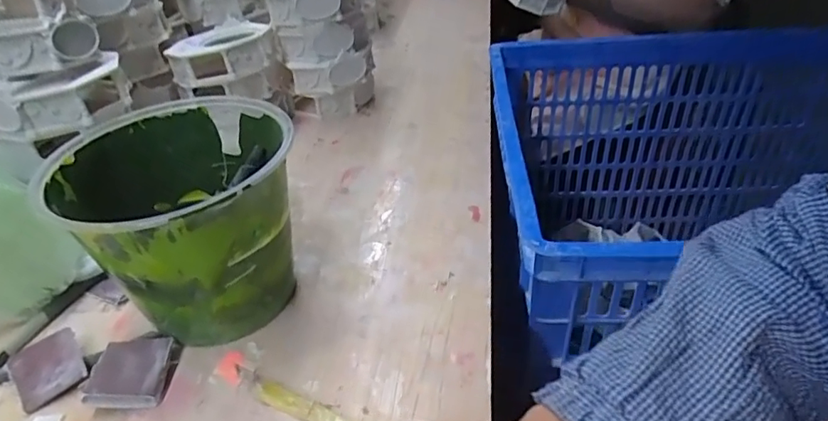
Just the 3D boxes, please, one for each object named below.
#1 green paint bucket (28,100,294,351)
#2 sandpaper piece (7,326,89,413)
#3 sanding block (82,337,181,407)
[{"bbox_3d":[-0.161,0.013,0.399,0.156,0.136,0.163,-28,43,-27],"label":"green paint bucket"},{"bbox_3d":[-0.259,0.111,0.373,0.046,0.006,0.047,-35,60,-13],"label":"sandpaper piece"},{"bbox_3d":[-0.197,0.112,0.371,0.045,0.018,0.056,-3,37,2],"label":"sanding block"}]

